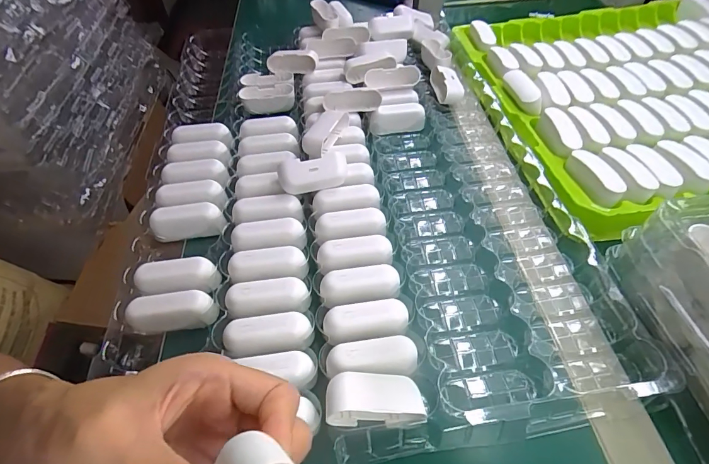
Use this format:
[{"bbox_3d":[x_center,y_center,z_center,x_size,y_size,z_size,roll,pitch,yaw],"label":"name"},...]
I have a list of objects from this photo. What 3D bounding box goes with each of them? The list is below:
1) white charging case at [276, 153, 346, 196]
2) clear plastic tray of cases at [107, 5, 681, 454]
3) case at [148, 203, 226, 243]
[{"bbox_3d":[-0.038,-0.055,0.361,0.064,0.015,0.033,-8,86,11],"label":"white charging case"},{"bbox_3d":[-0.016,-0.077,0.413,0.377,0.069,0.555,-8,51,-6],"label":"clear plastic tray of cases"},{"bbox_3d":[-0.151,-0.009,0.357,0.066,0.019,0.028,0,51,2],"label":"case"}]

